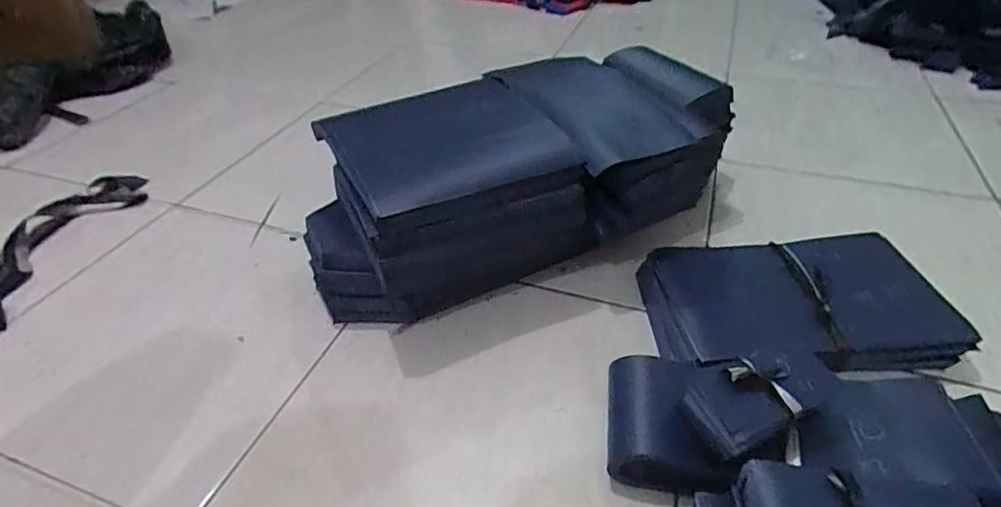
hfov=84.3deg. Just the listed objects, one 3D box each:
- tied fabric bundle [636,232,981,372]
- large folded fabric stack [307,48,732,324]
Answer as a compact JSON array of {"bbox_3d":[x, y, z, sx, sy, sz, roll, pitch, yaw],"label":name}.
[{"bbox_3d":[0.329,0.057,0.628,0.331,0.069,0.190,-5,39,-3],"label":"tied fabric bundle"},{"bbox_3d":[0.020,-0.098,0.725,0.531,0.208,0.269,-15,41,-15],"label":"large folded fabric stack"}]

